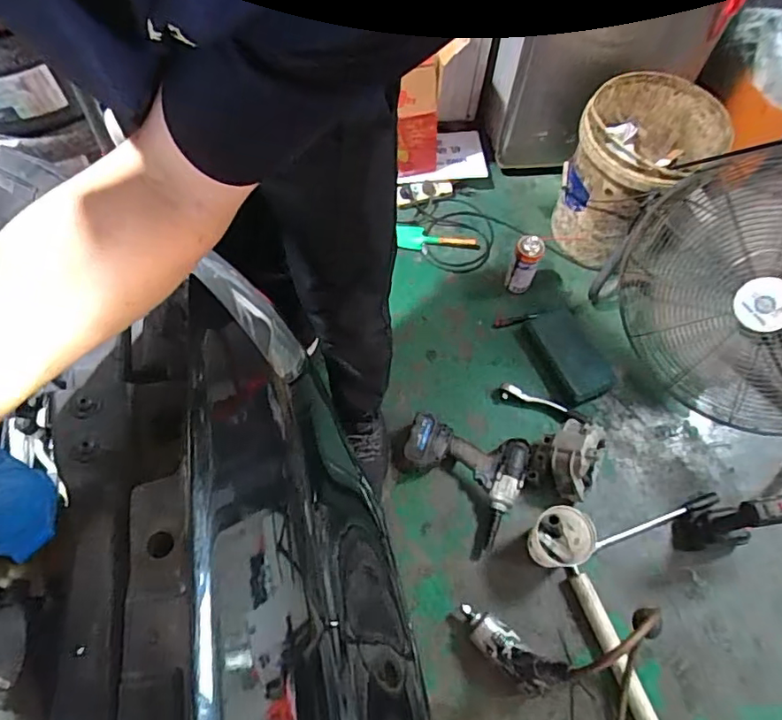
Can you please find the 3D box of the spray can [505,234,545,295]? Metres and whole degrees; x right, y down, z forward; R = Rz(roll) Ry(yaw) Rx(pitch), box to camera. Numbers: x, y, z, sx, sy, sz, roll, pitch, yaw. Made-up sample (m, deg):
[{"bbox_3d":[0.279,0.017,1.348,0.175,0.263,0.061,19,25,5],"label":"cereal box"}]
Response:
[{"bbox_3d":[0.317,-0.224,1.337,0.064,0.161,0.052,19,65,7],"label":"spray can"}]

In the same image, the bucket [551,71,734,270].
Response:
[{"bbox_3d":[0.559,-0.431,1.337,0.270,0.368,0.291,1,64,-2],"label":"bucket"}]

